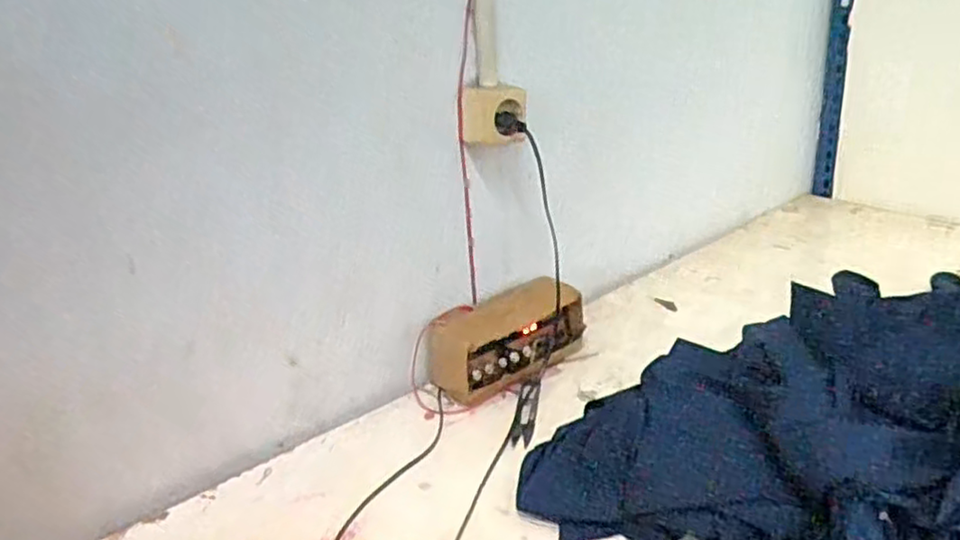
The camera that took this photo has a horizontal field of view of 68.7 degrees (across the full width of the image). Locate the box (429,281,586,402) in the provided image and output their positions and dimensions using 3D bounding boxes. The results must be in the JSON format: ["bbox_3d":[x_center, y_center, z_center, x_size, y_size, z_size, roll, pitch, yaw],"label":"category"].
[{"bbox_3d":[0.034,0.077,0.817,0.186,0.084,0.072,-21,29,-30],"label":"box"}]

